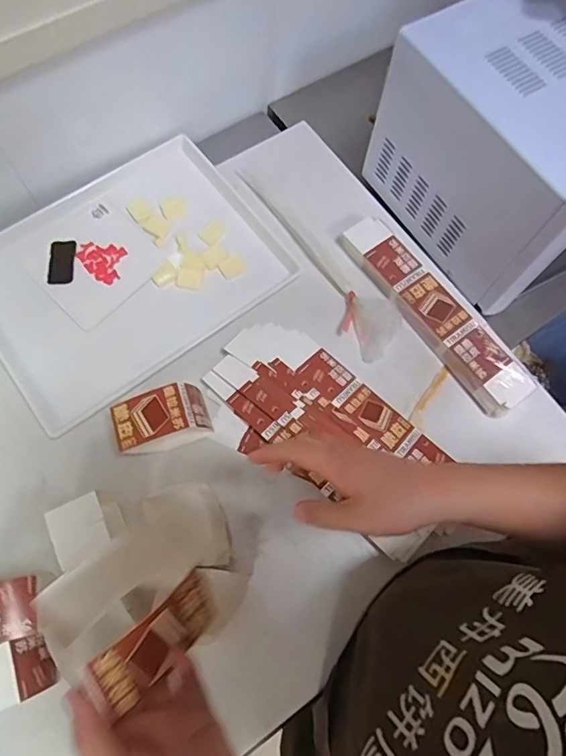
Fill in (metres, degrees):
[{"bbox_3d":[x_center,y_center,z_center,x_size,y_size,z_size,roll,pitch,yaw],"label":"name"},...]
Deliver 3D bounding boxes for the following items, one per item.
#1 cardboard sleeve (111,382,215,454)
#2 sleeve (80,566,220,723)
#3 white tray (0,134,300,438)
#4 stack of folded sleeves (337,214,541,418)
[{"bbox_3d":[-0.155,0.055,0.635,0.115,0.084,0.066,-14,72,-6],"label":"cardboard sleeve"},{"bbox_3d":[-0.083,0.174,0.327,0.012,0.048,0.093,8,30,39],"label":"sleeve"},{"bbox_3d":[-0.244,-0.168,0.746,0.431,0.016,0.330,-36,76,-12],"label":"white tray"},{"bbox_3d":[0.224,-0.103,0.723,0.080,0.036,0.347,-35,76,-12],"label":"stack of folded sleeves"}]

